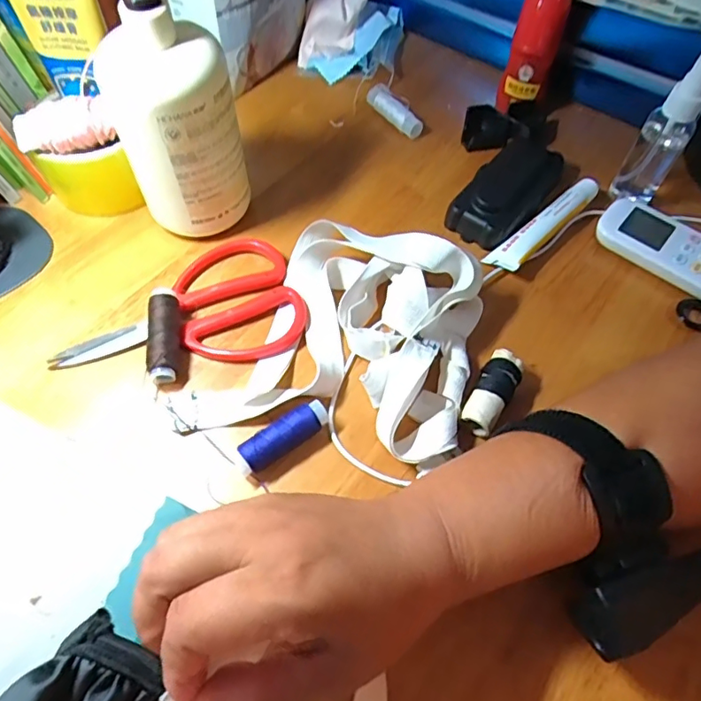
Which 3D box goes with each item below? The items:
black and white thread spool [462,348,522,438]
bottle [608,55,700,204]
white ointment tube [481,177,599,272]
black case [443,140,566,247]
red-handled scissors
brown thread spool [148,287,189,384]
[{"bbox_3d":[0.087,0.025,0.336,0.022,0.016,0.053,31,63,16],"label":"black and white thread spool"},{"bbox_3d":[0.231,-0.159,0.400,0.033,0.111,0.026,33,64,16],"label":"bottle"},{"bbox_3d":[0.146,-0.097,0.415,0.025,0.025,0.107,41,66,20],"label":"white ointment tube"},{"bbox_3d":[0.120,-0.124,0.424,0.050,0.020,0.106,35,64,17],"label":"black case"},{"bbox_3d":[-0.111,-0.035,0.371,0.157,0.010,0.091,-2,59,-3],"label":"red-handled scissors"},{"bbox_3d":[-0.116,-0.011,0.347,0.021,0.019,0.060,-6,73,-6],"label":"brown thread spool"}]

